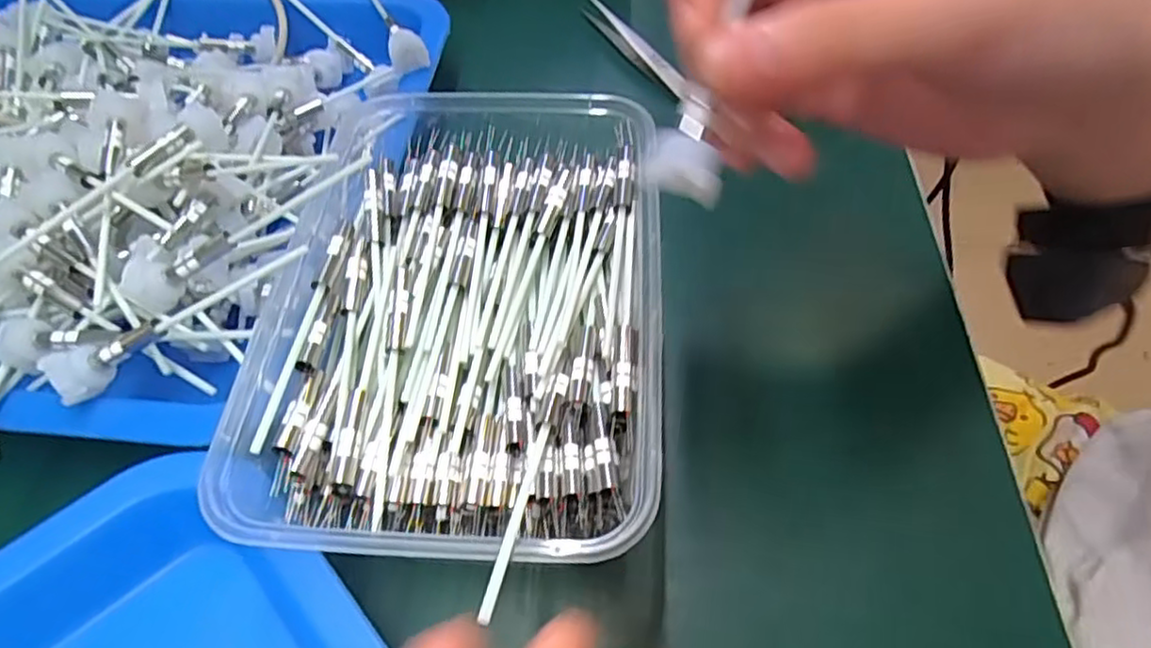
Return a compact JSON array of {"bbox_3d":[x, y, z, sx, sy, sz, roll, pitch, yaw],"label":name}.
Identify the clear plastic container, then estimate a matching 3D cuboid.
[{"bbox_3d":[-0.039,-0.003,0.224,0.127,0.049,0.166,2,54,3],"label":"clear plastic container"}]

